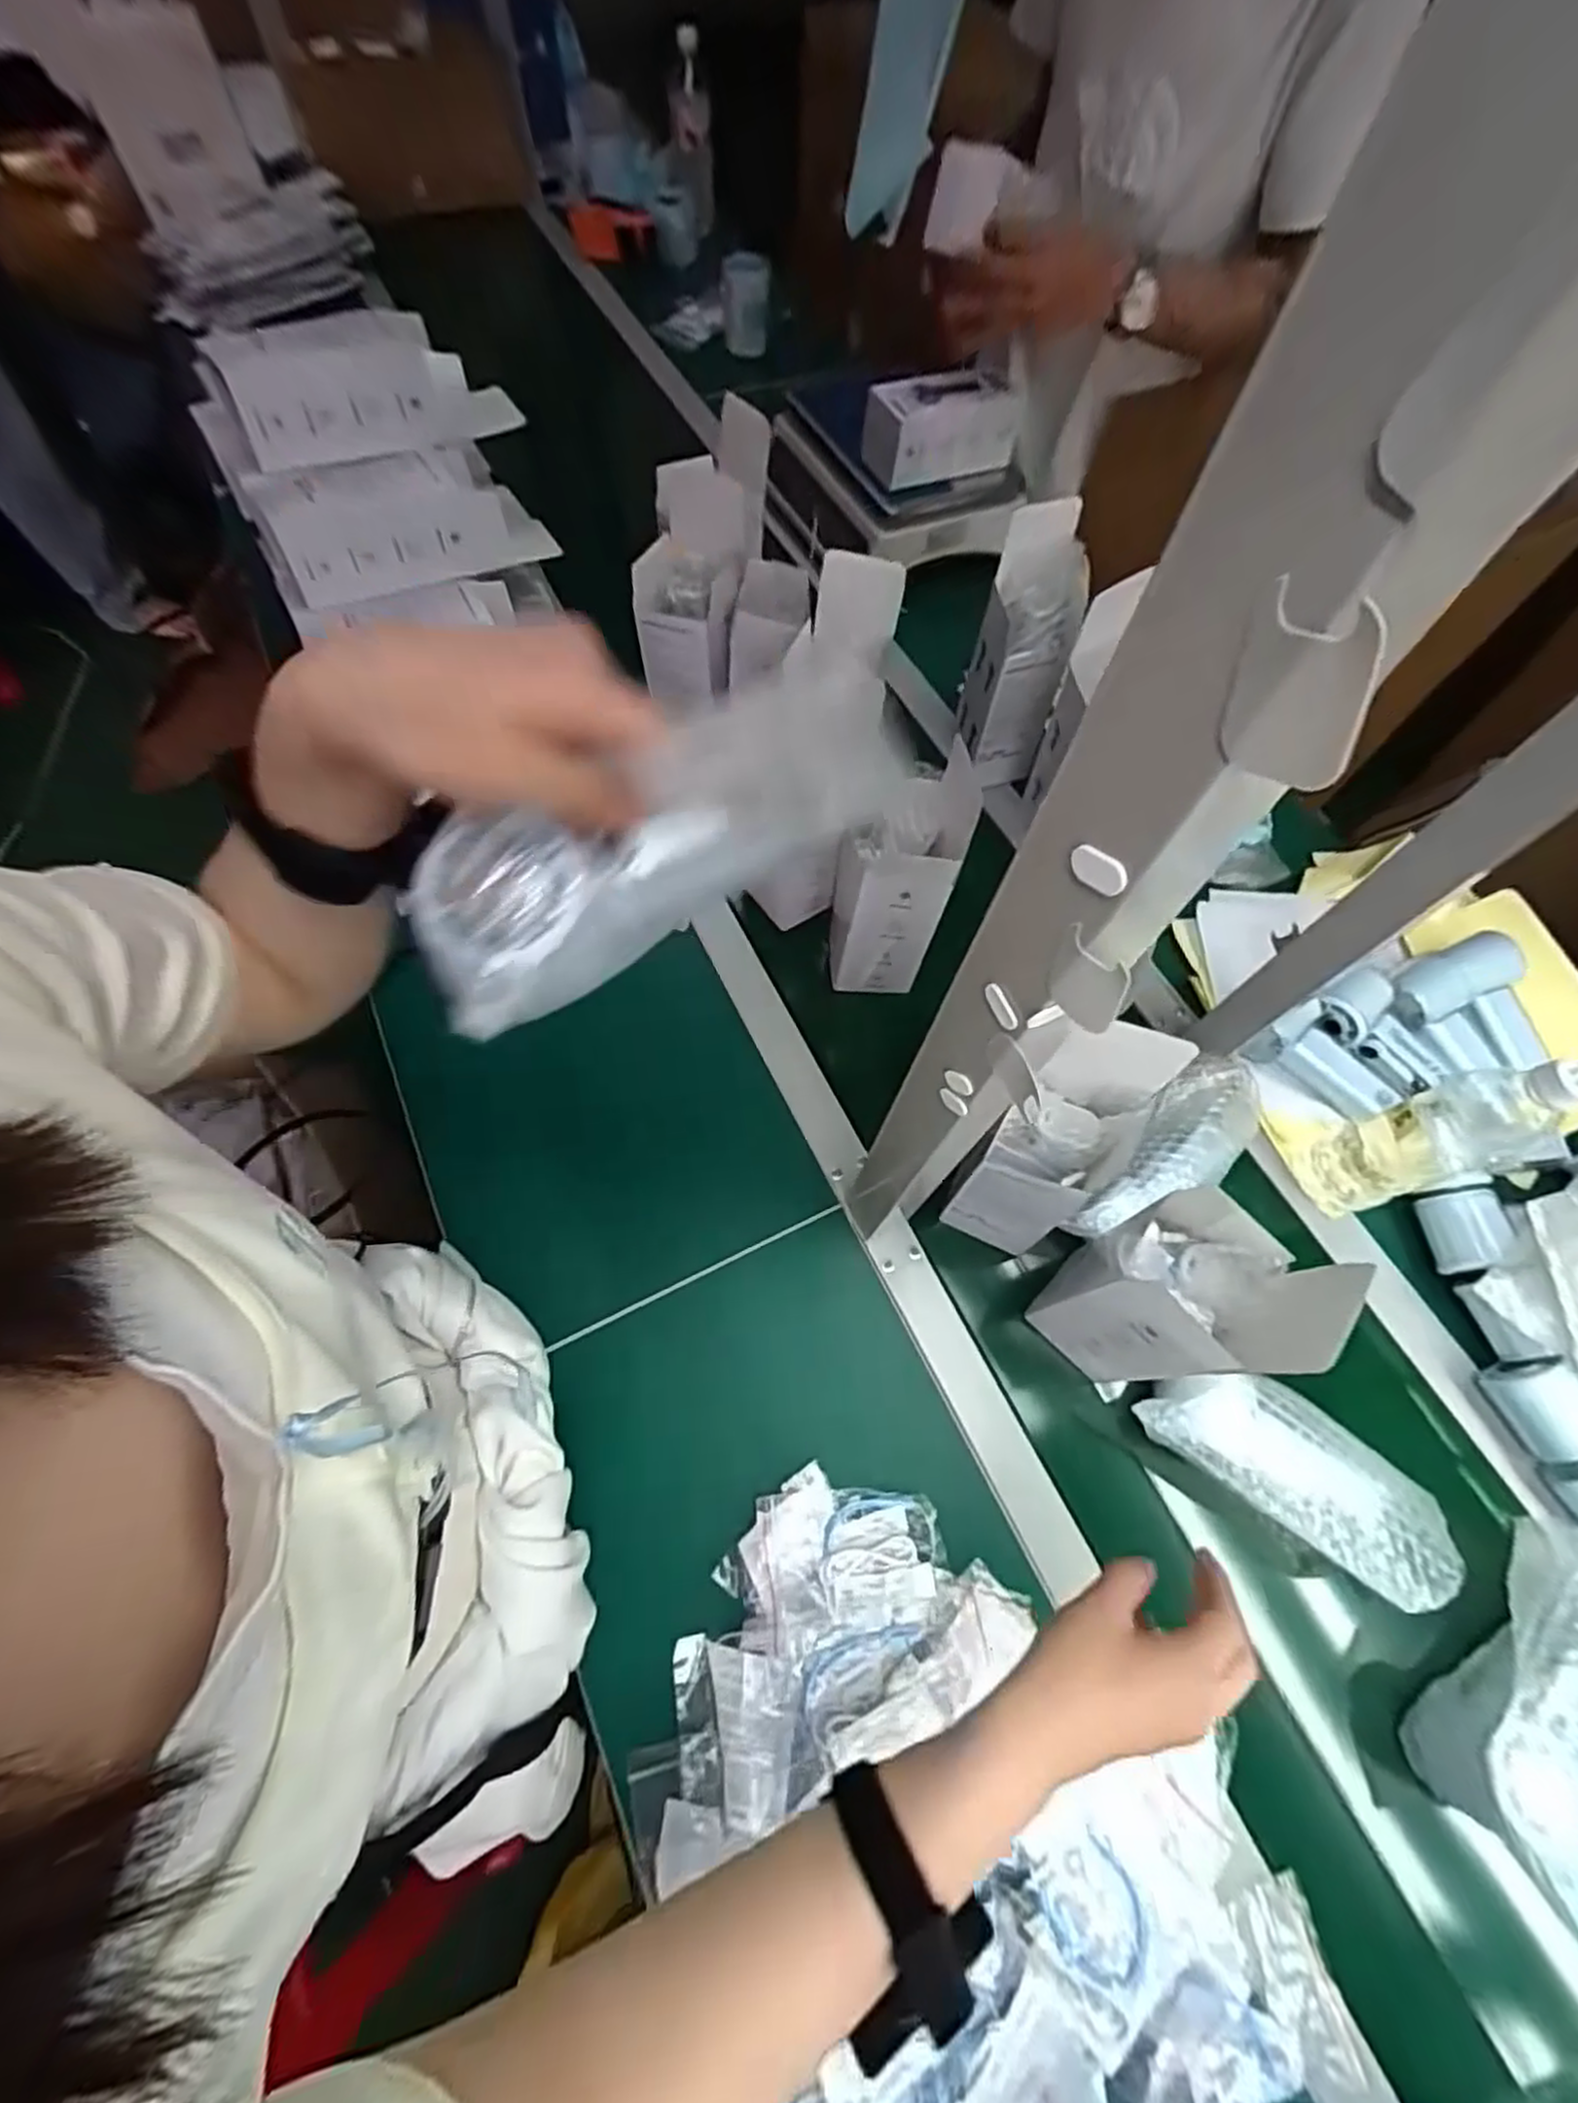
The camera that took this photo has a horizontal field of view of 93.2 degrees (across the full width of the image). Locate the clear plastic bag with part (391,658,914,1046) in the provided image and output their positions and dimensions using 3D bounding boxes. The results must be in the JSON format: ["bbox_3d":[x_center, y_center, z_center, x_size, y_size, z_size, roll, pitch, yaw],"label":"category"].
[{"bbox_3d":[-0.043,-0.075,0.275,0.184,0.076,0.048,-30,67,-6],"label":"clear plastic bag with part"}]

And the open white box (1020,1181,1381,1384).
[{"bbox_3d":[0.244,0.158,0.483,0.087,0.219,0.090,-37,70,-18],"label":"open white box"}]

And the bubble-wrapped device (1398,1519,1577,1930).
[{"bbox_3d":[0.481,0.402,0.475,0.064,0.080,0.198,40,69,17],"label":"bubble-wrapped device"}]

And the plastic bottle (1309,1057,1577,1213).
[{"bbox_3d":[0.476,0.062,0.549,0.059,0.216,0.063,-15,65,-8],"label":"plastic bottle"}]

